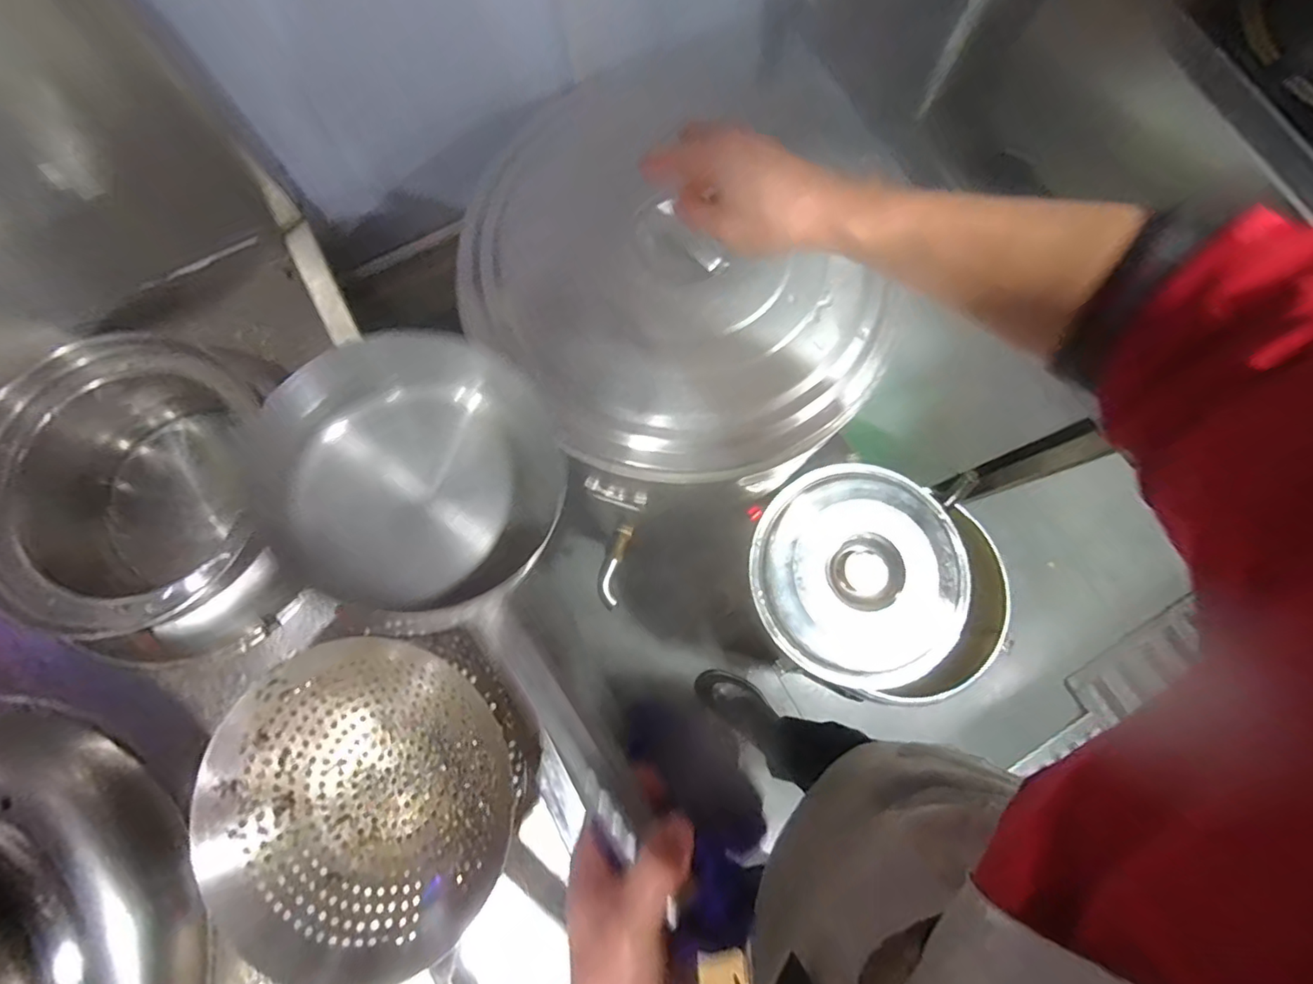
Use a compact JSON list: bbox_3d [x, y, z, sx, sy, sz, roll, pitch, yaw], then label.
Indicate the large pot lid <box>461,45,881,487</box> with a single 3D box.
[{"bbox_3d":[0.012,-0.262,0.651,0.450,0.080,0.499,-9,78,-3],"label":"large pot lid"}]

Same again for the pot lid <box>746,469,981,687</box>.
[{"bbox_3d":[0.325,0.124,0.891,0.332,0.058,0.329,0,77,-1],"label":"pot lid"}]

